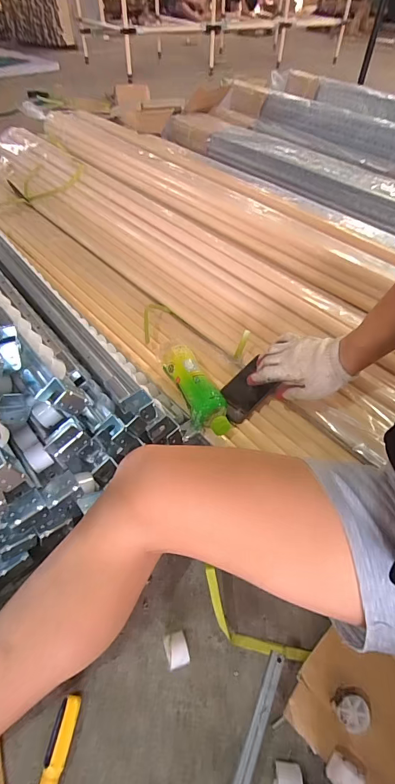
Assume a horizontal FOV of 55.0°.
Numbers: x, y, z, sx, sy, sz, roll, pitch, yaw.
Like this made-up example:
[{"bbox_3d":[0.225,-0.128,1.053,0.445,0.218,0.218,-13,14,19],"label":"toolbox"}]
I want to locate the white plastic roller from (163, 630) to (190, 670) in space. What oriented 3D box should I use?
[{"bbox_3d":[-0.026,0.318,0.466,0.028,0.028,0.036,-13,49,-13],"label":"white plastic roller"}]

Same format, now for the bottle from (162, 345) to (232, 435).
[{"bbox_3d":[-0.008,-0.017,0.688,0.067,0.052,0.224,-17,51,-16],"label":"bottle"}]

